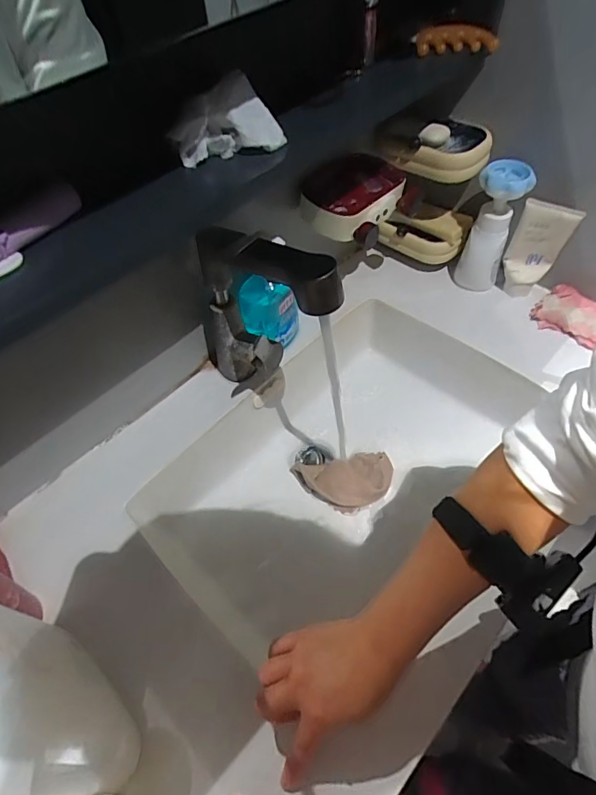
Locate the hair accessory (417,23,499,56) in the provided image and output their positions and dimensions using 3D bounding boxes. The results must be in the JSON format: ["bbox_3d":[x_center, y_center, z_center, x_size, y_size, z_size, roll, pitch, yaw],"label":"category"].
[{"bbox_3d":[0.193,-0.431,0.551,0.102,0.030,0.021,-17,54,-9],"label":"hair accessory"}]

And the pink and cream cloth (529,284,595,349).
[{"bbox_3d":[0.438,-0.122,0.702,0.140,0.034,0.076,33,62,24],"label":"pink and cream cloth"}]

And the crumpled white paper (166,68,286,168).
[{"bbox_3d":[-0.065,-0.253,0.418,0.103,0.049,0.048,-14,54,-7],"label":"crumpled white paper"}]

